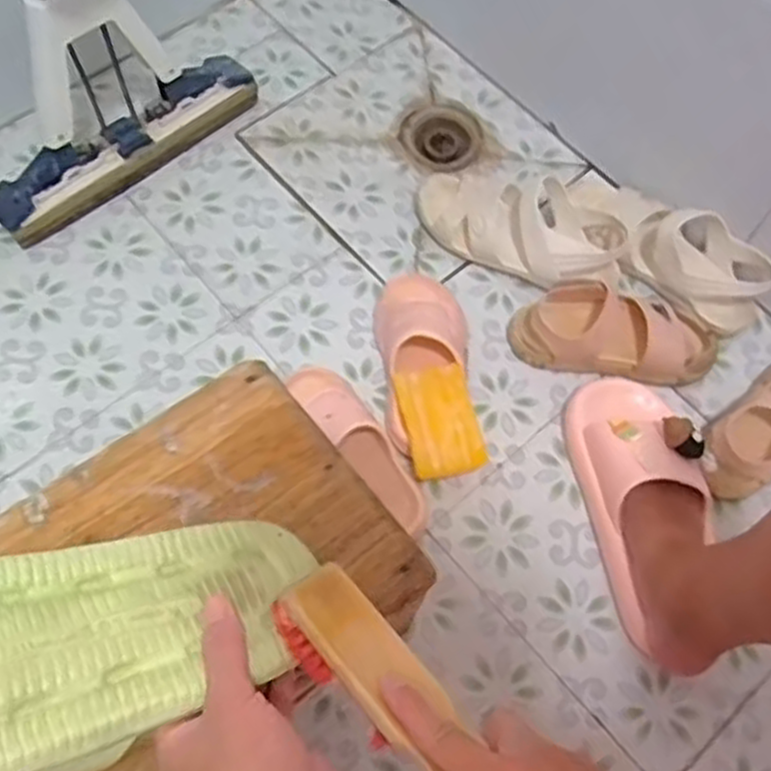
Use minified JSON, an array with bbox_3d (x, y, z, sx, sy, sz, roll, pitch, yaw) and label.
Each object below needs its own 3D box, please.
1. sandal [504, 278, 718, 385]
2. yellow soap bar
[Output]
[{"bbox_3d":[0.240,-0.060,0.835,0.211,0.054,0.098,10,65,2],"label":"sandal"},{"bbox_3d":[0.052,0.031,0.752,0.066,0.022,0.107,-12,67,-8],"label":"yellow soap bar"}]

